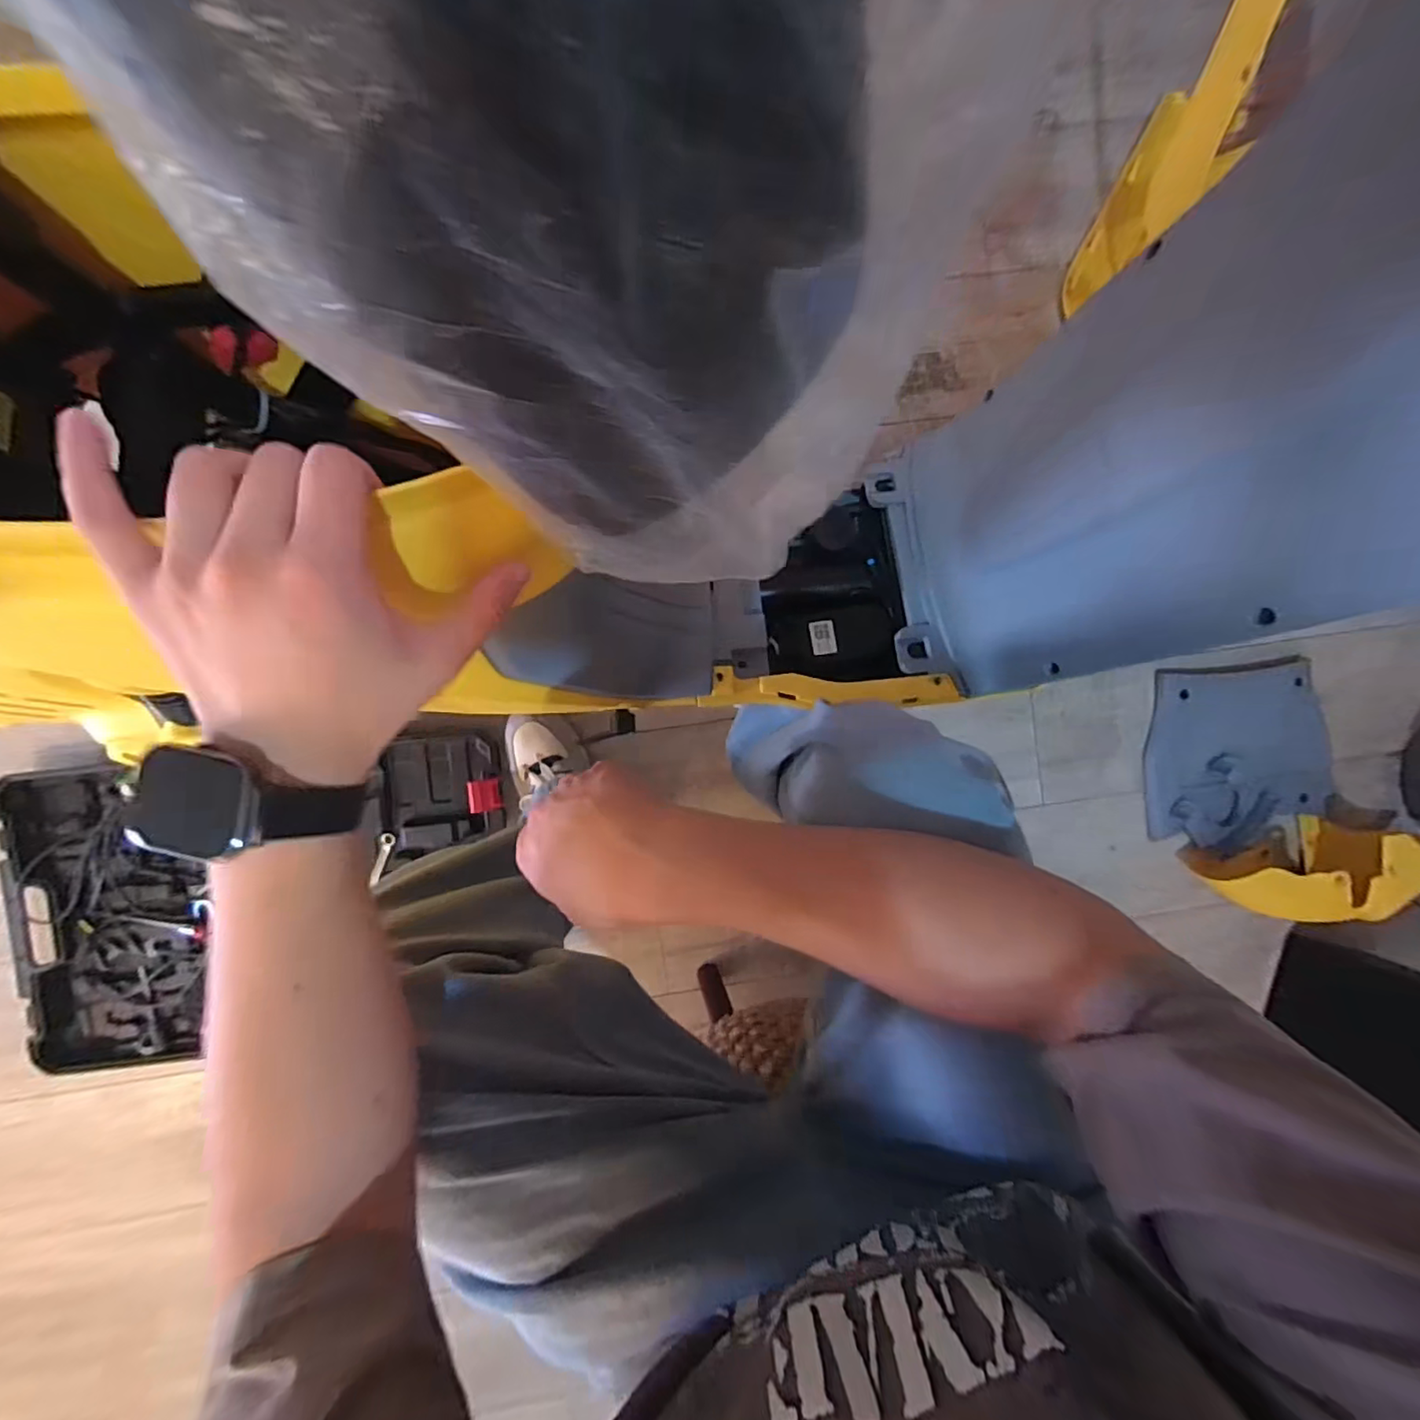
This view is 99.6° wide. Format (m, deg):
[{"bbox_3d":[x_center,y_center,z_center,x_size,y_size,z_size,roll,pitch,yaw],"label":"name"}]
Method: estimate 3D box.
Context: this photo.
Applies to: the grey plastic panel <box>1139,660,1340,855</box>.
[{"bbox_3d":[0.834,0.064,0.947,0.283,0.070,0.270,-8,93,-3],"label":"grey plastic panel"}]

